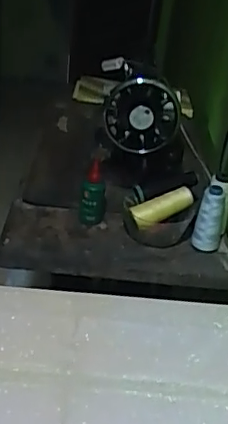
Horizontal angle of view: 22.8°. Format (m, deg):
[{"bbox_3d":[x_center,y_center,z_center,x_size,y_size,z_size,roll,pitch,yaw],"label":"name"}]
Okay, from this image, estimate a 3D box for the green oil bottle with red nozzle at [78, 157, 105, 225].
[{"bbox_3d":[-0.036,-0.037,0.977,0.046,0.115,0.034,4,29,-3],"label":"green oil bottle with red nozzle"}]

